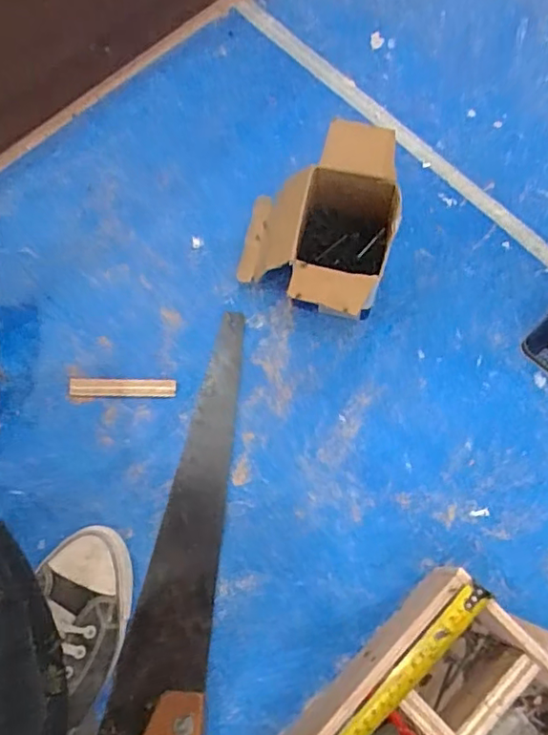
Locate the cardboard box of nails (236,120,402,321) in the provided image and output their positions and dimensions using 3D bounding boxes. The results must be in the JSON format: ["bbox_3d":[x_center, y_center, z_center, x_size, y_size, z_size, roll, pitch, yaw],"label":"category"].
[{"bbox_3d":[0.046,-0.144,0.642,0.160,0.126,0.200,8,73,5],"label":"cardboard box of nails"}]

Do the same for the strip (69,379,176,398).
[{"bbox_3d":[-0.173,0.023,0.663,0.121,0.007,0.021,0,73,2],"label":"strip"}]

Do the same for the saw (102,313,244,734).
[{"bbox_3d":[-0.100,0.200,0.587,0.089,0.035,0.538,4,73,4],"label":"saw"}]

